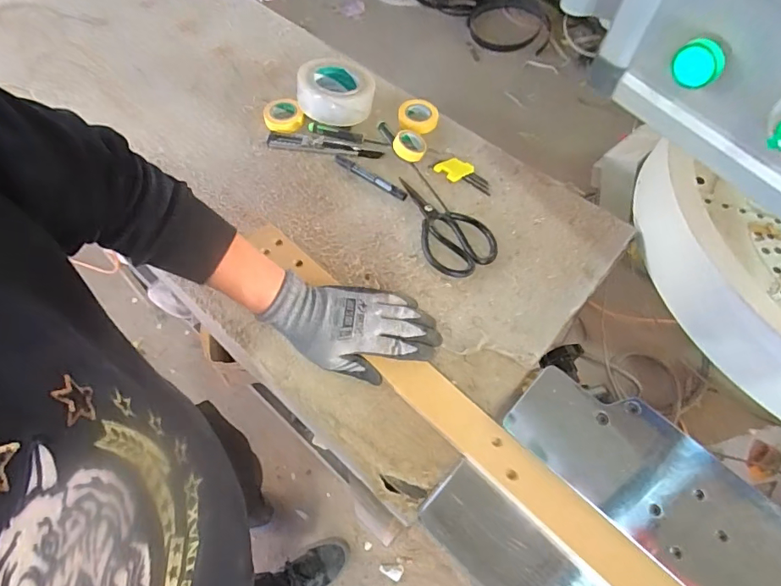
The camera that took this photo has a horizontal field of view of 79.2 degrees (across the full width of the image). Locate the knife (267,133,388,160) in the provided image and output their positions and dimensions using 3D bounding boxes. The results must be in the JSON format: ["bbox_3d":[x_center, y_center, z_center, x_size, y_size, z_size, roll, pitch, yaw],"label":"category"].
[{"bbox_3d":[-0.104,-0.233,0.750,0.180,0.009,0.027,7,62,1],"label":"knife"}]

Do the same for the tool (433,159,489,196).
[{"bbox_3d":[0.116,-0.184,0.733,0.094,0.008,0.042,33,65,14],"label":"tool"}]

